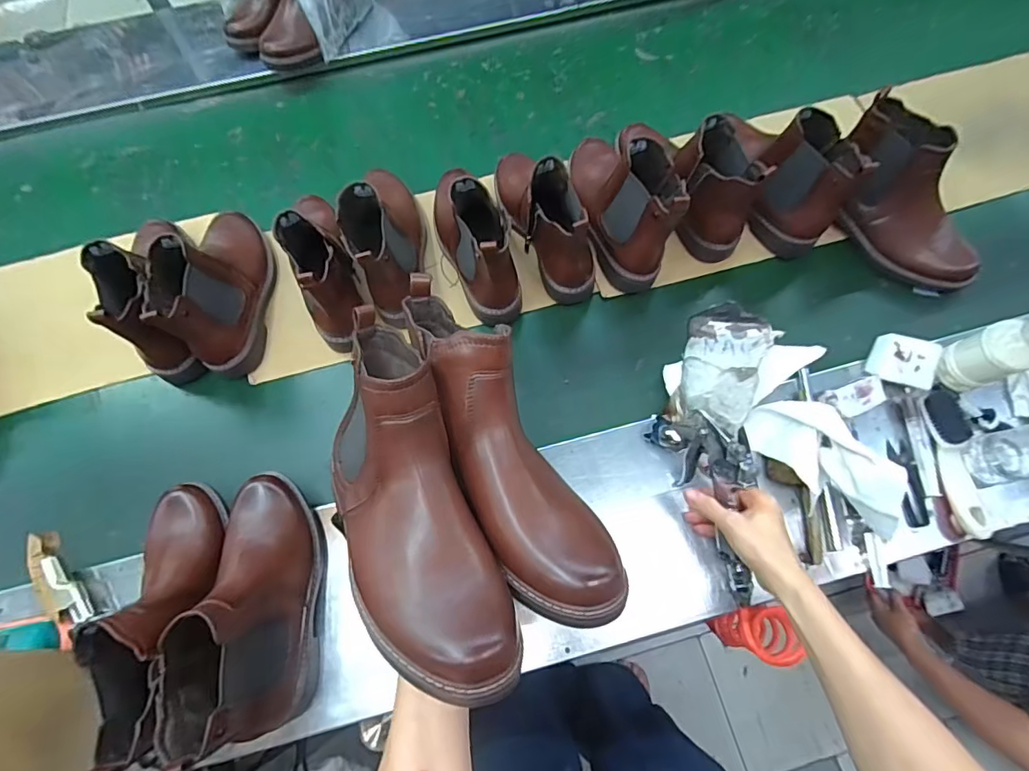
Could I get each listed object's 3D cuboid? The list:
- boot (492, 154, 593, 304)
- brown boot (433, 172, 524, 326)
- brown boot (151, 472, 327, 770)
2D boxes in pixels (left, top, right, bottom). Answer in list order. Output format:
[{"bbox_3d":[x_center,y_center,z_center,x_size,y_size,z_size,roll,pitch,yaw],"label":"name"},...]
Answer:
[{"bbox_3d":[0.034,-0.251,0.692,0.078,0.153,0.252,-25,71,-8],"label":"boot"},{"bbox_3d":[-0.065,-0.227,0.685,0.075,0.157,0.256,-21,71,-6],"label":"brown boot"},{"bbox_3d":[-0.260,0.203,0.505,0.089,0.141,0.251,-9,70,-2],"label":"brown boot"}]

